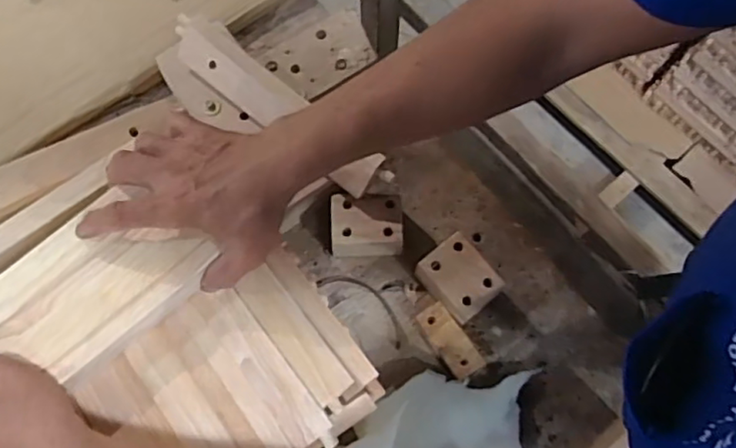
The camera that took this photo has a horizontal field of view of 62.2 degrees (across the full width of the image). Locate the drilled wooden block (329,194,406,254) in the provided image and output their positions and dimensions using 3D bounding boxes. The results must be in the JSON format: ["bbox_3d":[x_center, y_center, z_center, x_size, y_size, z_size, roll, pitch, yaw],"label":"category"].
[{"bbox_3d":[0.000,0.003,0.642,0.077,0.051,0.060,-3,72,-2],"label":"drilled wooden block"}]

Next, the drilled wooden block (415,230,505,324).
[{"bbox_3d":[0.090,0.058,0.624,0.061,0.048,0.073,-40,77,-12],"label":"drilled wooden block"}]

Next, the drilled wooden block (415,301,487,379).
[{"bbox_3d":[0.082,0.118,0.618,0.033,0.019,0.076,-34,76,-11],"label":"drilled wooden block"}]

